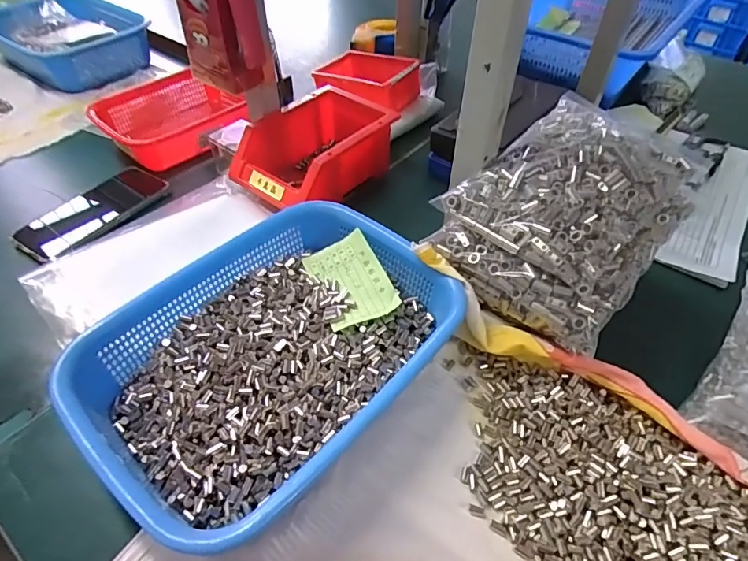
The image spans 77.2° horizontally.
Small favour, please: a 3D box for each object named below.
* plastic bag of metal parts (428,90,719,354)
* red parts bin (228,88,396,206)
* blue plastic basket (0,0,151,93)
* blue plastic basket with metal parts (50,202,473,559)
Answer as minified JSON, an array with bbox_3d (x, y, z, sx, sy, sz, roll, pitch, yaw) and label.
[{"bbox_3d":[0.177,-0.064,0.426,0.163,0.090,0.222,34,56,27],"label":"plastic bag of metal parts"},{"bbox_3d":[-0.067,-0.162,0.583,0.129,0.076,0.200,35,56,27],"label":"red parts bin"},{"bbox_3d":[-0.528,-0.424,0.822,0.278,0.067,0.199,31,56,22],"label":"blue plastic basket"},{"bbox_3d":[-0.078,0.057,0.387,0.212,0.075,0.285,32,55,25],"label":"blue plastic basket with metal parts"}]

